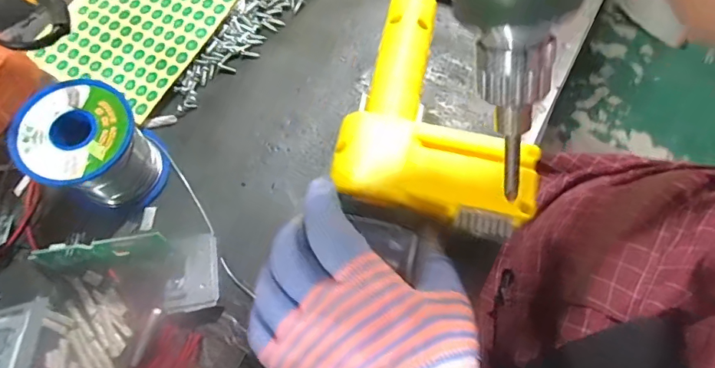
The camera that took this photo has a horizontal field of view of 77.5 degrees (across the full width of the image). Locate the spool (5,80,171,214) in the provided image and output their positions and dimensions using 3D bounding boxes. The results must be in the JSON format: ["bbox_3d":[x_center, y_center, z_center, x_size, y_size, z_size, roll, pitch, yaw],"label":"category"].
[{"bbox_3d":[-0.163,-0.021,0.280,0.064,0.060,0.063,0,70,0],"label":"spool"}]

